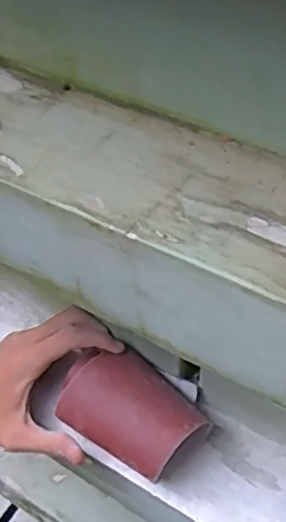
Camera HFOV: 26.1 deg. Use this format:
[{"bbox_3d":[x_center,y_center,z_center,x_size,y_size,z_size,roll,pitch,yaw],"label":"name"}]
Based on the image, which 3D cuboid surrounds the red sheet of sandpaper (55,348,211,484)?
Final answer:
[{"bbox_3d":[-0.009,0.122,0.498,0.112,0.058,0.074,27,53,23],"label":"red sheet of sandpaper"}]

